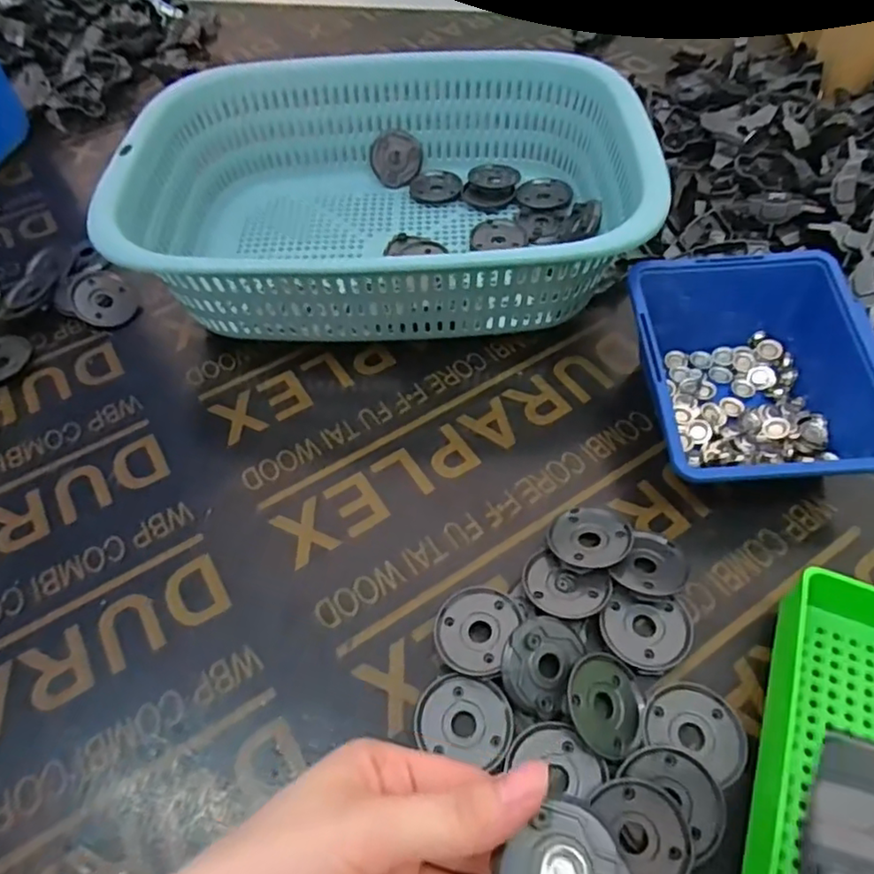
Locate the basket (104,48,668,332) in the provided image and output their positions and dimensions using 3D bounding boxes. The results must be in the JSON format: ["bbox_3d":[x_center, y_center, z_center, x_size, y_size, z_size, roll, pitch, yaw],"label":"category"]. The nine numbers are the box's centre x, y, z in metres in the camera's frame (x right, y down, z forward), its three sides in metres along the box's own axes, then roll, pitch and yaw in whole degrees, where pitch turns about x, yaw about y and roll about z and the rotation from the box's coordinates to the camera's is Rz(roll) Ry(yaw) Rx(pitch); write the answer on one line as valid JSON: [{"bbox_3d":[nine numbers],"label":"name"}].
[{"bbox_3d":[-0.033,-0.170,0.438,0.336,0.094,0.243,-1,54,2],"label":"basket"}]

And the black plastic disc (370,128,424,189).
[{"bbox_3d":[-0.033,-0.230,0.510,0.041,0.006,0.043,-2,107,-8],"label":"black plastic disc"}]

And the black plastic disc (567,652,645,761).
[{"bbox_3d":[0.075,0.118,0.271,0.037,0.006,0.041,25,54,-15],"label":"black plastic disc"}]

